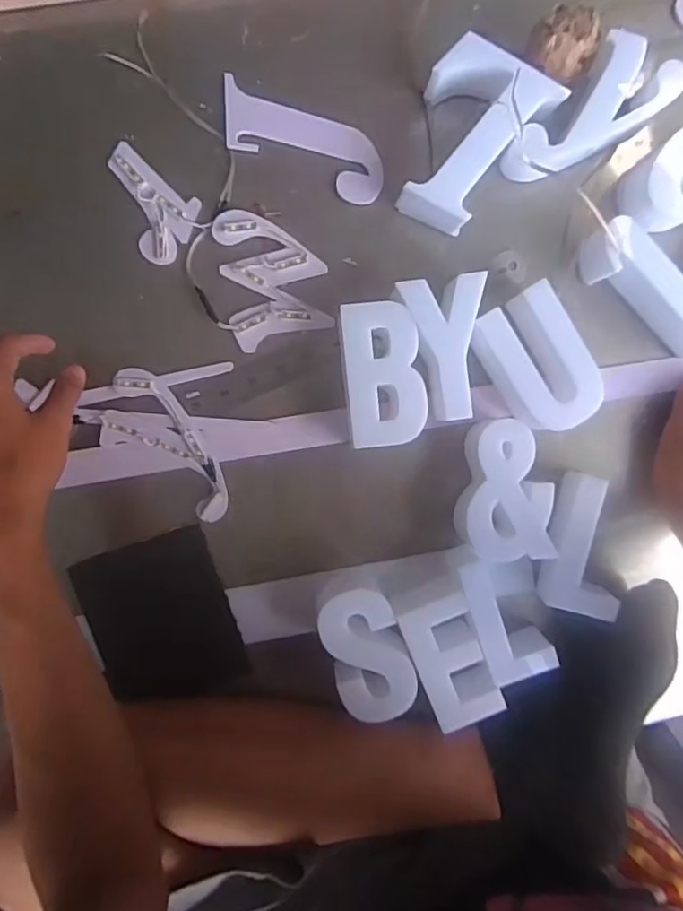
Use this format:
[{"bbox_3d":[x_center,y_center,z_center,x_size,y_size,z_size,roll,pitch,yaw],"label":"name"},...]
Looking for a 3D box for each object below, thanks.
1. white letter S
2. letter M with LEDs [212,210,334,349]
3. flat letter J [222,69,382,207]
[{"bbox_3d":[0.021,0.159,0.483,0.062,0.037,0.108,-19,95,-3],"label":"white letter S"},{"bbox_3d":[-0.054,-0.144,0.468,0.079,0.009,0.104,-10,94,-3],"label":"letter M with LEDs"},{"bbox_3d":[-0.031,-0.248,0.464,0.139,0.004,0.053,22,92,-5],"label":"flat letter J"}]

